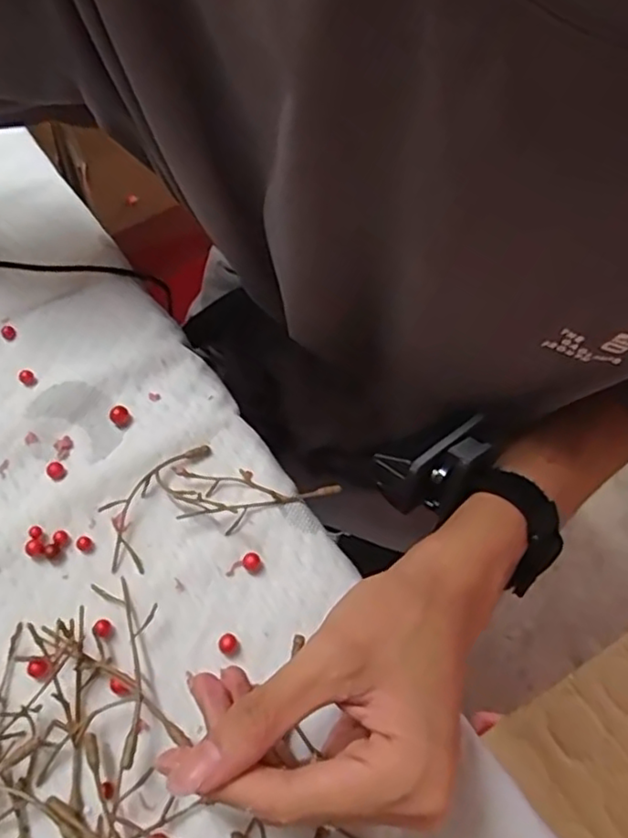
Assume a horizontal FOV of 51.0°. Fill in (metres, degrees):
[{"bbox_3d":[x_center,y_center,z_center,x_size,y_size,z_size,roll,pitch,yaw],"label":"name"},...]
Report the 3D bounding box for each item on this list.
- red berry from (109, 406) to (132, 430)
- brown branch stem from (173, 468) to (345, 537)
[{"bbox_3d":[-0.102,-0.001,0.347,0.010,0.008,0.010,-22,61,-17],"label":"red berry"},{"bbox_3d":[-0.029,0.040,0.326,0.082,0.010,0.033,4,56,-1],"label":"brown branch stem"}]

